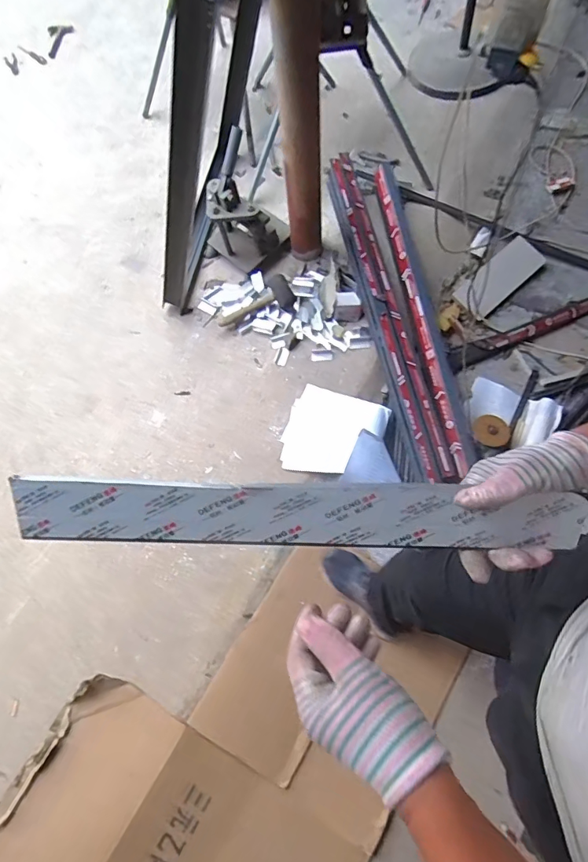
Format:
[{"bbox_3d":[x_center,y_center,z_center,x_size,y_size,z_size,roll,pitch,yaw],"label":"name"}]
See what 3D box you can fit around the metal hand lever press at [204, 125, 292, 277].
[{"bbox_3d":[-0.174,-0.759,1.511,0.224,0.391,0.246,37,74,17],"label":"metal hand lever press"}]

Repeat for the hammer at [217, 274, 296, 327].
[{"bbox_3d":[-0.135,-0.435,1.594,0.271,0.052,0.110,-26,67,8],"label":"hammer"}]

